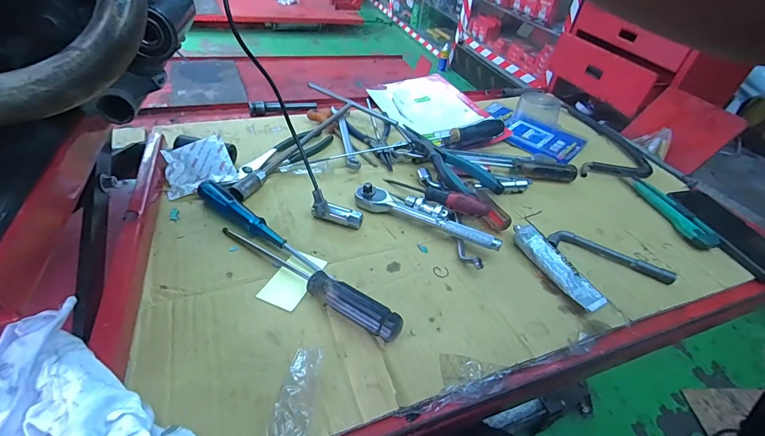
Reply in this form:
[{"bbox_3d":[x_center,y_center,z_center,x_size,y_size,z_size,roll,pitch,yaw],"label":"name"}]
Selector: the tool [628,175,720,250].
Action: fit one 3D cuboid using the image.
[{"bbox_3d":[0.426,-0.016,0.541,0.025,0.021,0.152,-3,43,-14],"label":"tool"}]

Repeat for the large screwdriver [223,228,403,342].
[{"bbox_3d":[-0.084,0.058,0.374,0.232,0.029,0.024,28,45,20],"label":"large screwdriver"}]

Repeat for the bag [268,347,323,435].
[{"bbox_3d":[-0.069,0.147,0.288,0.027,0.014,0.084,8,42,-2],"label":"bag"}]

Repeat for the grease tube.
[{"bbox_3d":[0.203,0.052,0.424,0.036,0.030,0.124,-14,47,-24],"label":"grease tube"}]

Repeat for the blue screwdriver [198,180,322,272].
[{"bbox_3d":[-0.147,0.009,0.421,0.190,0.026,0.023,31,46,23],"label":"blue screwdriver"}]

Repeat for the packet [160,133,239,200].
[{"bbox_3d":[-0.247,-0.070,0.487,0.083,0.014,0.077,-23,71,-14],"label":"packet"}]

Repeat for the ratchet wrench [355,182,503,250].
[{"bbox_3d":[0.055,-0.003,0.460,0.189,0.029,0.036,21,43,13],"label":"ratchet wrench"}]

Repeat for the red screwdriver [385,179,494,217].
[{"bbox_3d":[0.073,-0.034,0.494,0.158,0.023,0.030,23,42,38],"label":"red screwdriver"}]

